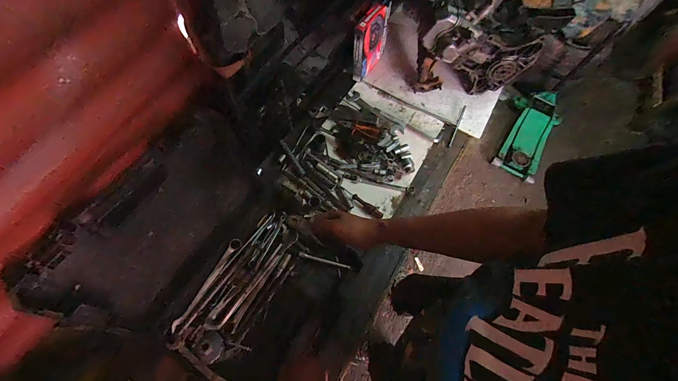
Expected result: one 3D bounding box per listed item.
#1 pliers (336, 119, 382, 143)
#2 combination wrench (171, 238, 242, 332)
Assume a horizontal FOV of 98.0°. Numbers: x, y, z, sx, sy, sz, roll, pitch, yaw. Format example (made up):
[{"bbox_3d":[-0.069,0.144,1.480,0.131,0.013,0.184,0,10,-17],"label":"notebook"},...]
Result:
[{"bbox_3d":[0.069,-0.208,0.996,0.147,0.018,0.067,16,63,5],"label":"pliers"},{"bbox_3d":[-0.325,0.230,0.740,0.024,0.020,0.246,26,64,9],"label":"combination wrench"}]

